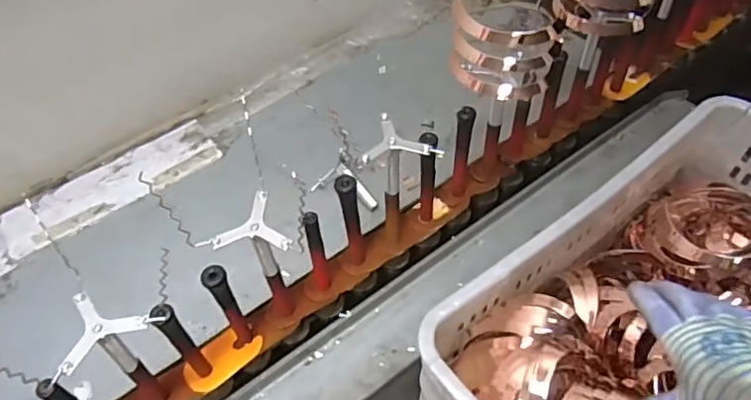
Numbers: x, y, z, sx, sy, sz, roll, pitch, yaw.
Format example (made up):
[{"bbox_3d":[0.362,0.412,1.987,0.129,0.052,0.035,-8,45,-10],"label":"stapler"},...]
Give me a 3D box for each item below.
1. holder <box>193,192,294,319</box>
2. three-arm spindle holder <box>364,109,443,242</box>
[{"bbox_3d":[-0.114,0.080,0.583,0.071,0.180,0.063,-29,58,-16],"label":"holder"},{"bbox_3d":[0.028,-0.017,0.643,0.077,0.178,0.059,-8,55,-2],"label":"three-arm spindle holder"}]

